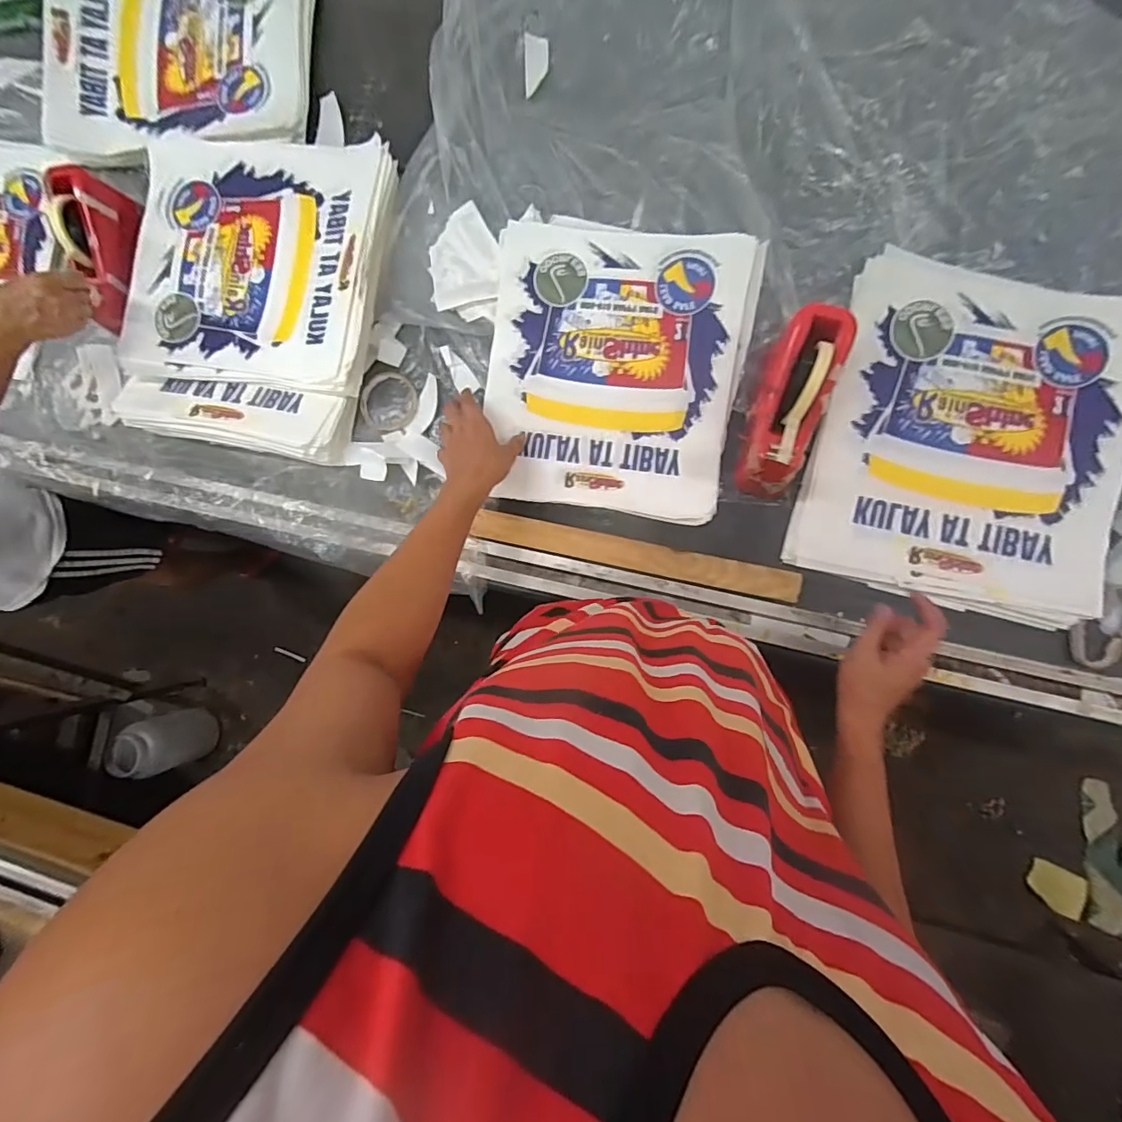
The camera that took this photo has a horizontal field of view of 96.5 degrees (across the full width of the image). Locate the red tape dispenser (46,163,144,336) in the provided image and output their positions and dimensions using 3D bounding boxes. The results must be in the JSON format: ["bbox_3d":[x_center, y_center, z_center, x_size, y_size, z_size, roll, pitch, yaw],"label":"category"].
[{"bbox_3d":[-0.688,-0.456,0.731,0.049,0.092,0.197,7,91,27],"label":"red tape dispenser"}]

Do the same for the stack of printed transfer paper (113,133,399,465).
[{"bbox_3d":[-0.452,-0.391,0.727,0.389,0.061,0.443,11,88,6],"label":"stack of printed transfer paper"}]

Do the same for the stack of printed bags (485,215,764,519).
[{"bbox_3d":[0.065,-0.263,0.671,0.335,0.032,0.380,11,88,6],"label":"stack of printed bags"}]

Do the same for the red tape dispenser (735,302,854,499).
[{"bbox_3d":[0.278,-0.186,0.603,0.090,0.124,0.221,18,103,6],"label":"red tape dispenser"}]

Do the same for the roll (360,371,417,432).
[{"bbox_3d":[-0.249,-0.233,0.730,0.080,0.016,0.083,0,89,8],"label":"roll"}]

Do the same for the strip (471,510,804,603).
[{"bbox_3d":[0.094,-0.009,0.648,0.414,0.026,0.040,12,88,6],"label":"strip"}]

